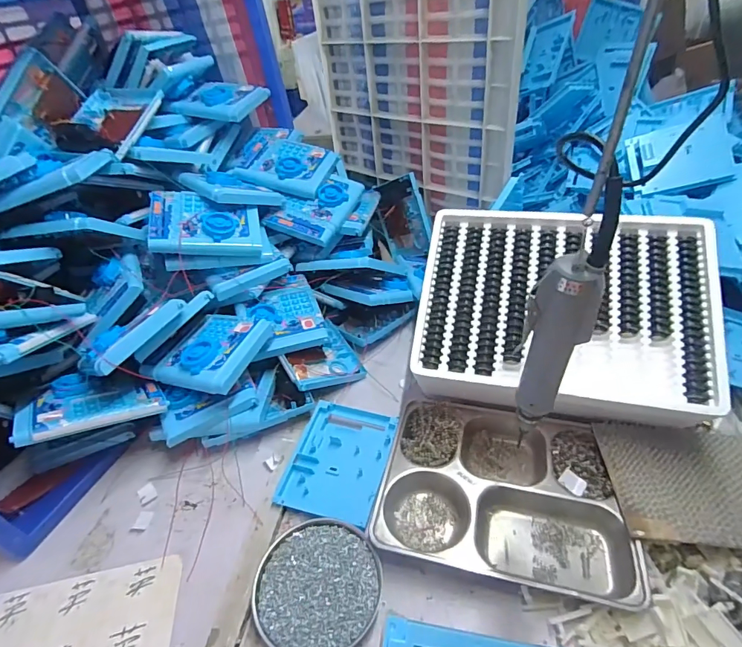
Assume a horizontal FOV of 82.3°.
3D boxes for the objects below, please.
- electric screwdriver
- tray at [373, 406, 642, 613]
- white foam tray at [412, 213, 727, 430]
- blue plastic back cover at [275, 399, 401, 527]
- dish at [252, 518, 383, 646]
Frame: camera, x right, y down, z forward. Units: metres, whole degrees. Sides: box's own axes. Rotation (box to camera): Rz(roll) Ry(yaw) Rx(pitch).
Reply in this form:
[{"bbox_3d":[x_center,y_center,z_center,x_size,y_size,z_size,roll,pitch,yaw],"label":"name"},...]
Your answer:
[{"bbox_3d":[0.149,0.009,0.346,0.045,0.235,0.032,-6,39,1],"label":"electric screwdriver"},{"bbox_3d":[0.156,0.196,0.515,0.271,0.033,0.205,7,47,13],"label":"tray"},{"bbox_3d":[0.244,-0.017,0.565,0.346,0.081,0.277,5,70,14],"label":"white foam tray"},{"bbox_3d":[-0.042,0.179,0.572,0.128,0.014,0.158,8,41,17],"label":"blue plastic back cover"},{"bbox_3d":[-0.057,0.283,0.462,0.133,0.022,0.130,-4,39,3],"label":"dish"}]

